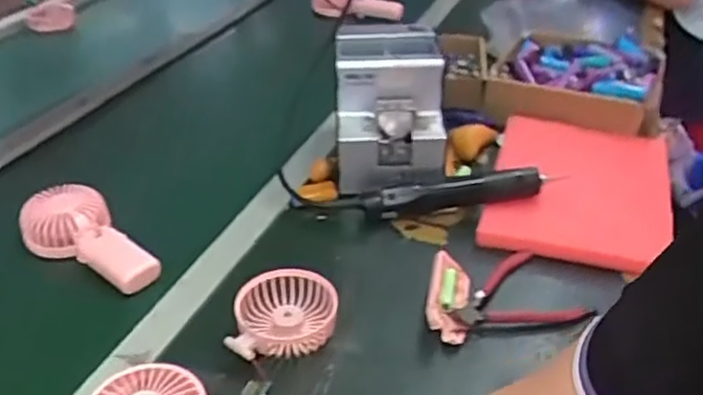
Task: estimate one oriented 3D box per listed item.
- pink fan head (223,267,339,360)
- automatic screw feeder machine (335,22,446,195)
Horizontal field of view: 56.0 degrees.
[{"bbox_3d":[-0.060,0.110,0.602,0.092,0.034,0.095,2,34,3],"label":"pink fan head"},{"bbox_3d":[0.045,-0.107,0.814,0.124,0.164,0.157,-3,34,-1],"label":"automatic screw feeder machine"}]

